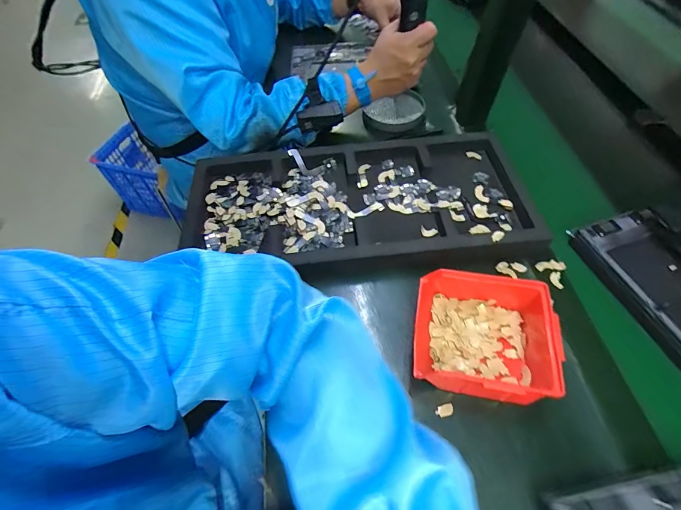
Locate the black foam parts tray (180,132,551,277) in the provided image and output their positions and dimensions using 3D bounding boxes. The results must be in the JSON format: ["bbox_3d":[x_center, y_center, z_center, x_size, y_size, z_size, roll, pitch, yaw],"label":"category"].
[{"bbox_3d":[0.019,-0.080,0.519,0.489,0.043,0.233,-5,56,-4],"label":"black foam parts tray"}]

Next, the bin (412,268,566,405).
[{"bbox_3d":[0.158,0.089,0.383,0.145,0.066,0.122,10,56,6],"label":"bin"}]

